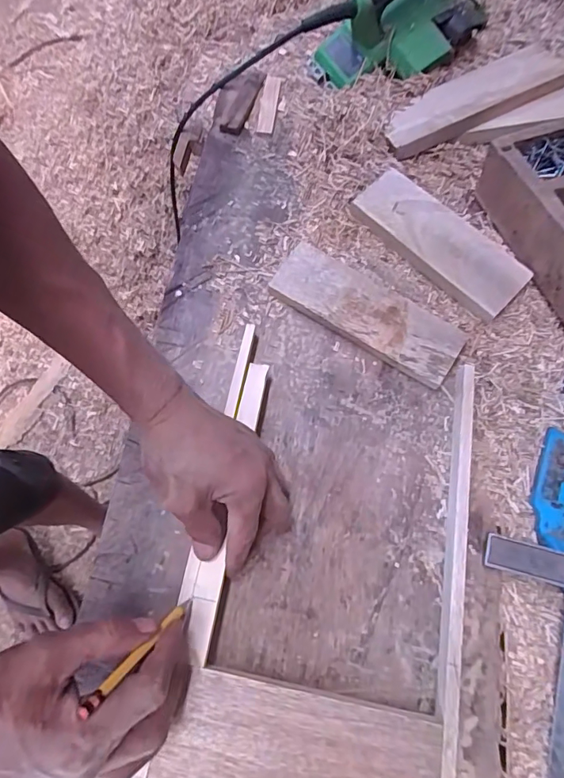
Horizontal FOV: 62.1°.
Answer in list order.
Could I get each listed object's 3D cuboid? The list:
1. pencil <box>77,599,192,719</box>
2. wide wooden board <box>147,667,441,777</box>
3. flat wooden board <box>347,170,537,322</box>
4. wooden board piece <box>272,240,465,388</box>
[{"bbox_3d":[-0.093,0.174,0.320,0.006,0.108,0.009,35,113,13],"label":"pencil"},{"bbox_3d":[0.015,0.264,0.348,0.190,0.025,0.075,11,69,4],"label":"wide wooden board"},{"bbox_3d":[0.175,-0.167,0.519,0.083,0.022,0.198,-42,78,-19],"label":"flat wooden board"},{"bbox_3d":[0.089,-0.082,0.490,0.200,0.019,0.076,33,68,7],"label":"wooden board piece"}]

